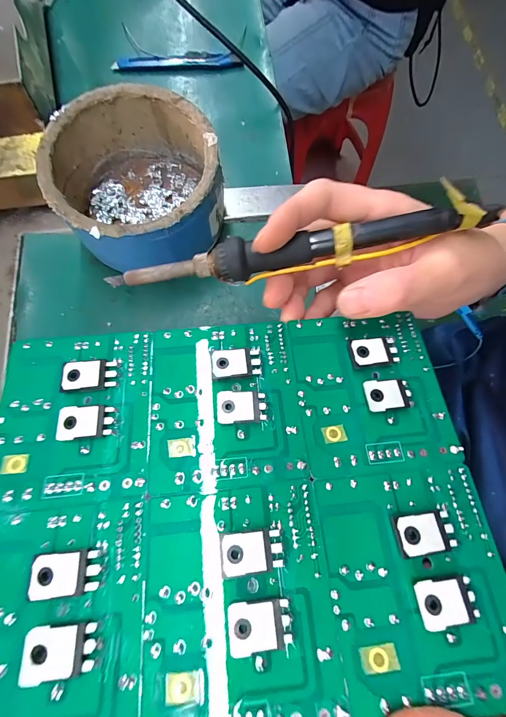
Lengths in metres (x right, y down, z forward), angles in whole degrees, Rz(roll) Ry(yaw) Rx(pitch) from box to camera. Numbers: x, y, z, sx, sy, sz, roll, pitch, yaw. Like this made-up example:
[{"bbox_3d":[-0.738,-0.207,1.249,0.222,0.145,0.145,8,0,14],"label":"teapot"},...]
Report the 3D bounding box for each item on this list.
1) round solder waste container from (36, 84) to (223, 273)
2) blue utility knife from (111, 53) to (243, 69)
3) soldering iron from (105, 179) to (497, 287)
[{"bbox_3d":[-0.085,-0.130,0.249,0.113,0.065,0.118,0,74,-1],"label":"round solder waste container"},{"bbox_3d":[-0.077,-0.298,0.326,0.124,0.009,0.014,-4,74,-2],"label":"blue utility knife"},{"bbox_3d":[0.010,-0.056,0.171,0.183,0.018,0.018,-7,74,9],"label":"soldering iron"}]

